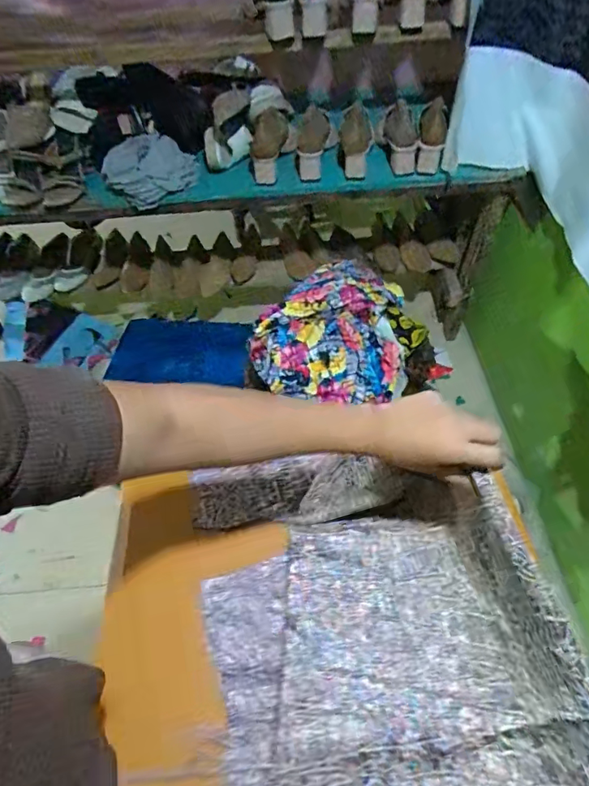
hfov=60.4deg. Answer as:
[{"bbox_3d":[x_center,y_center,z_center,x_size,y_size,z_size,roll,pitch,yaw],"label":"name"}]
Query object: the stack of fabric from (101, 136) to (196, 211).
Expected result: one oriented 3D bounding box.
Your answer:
[{"bbox_3d":[-0.325,-0.507,1.150,0.201,0.088,0.170,0,56,2],"label":"stack of fabric"}]

